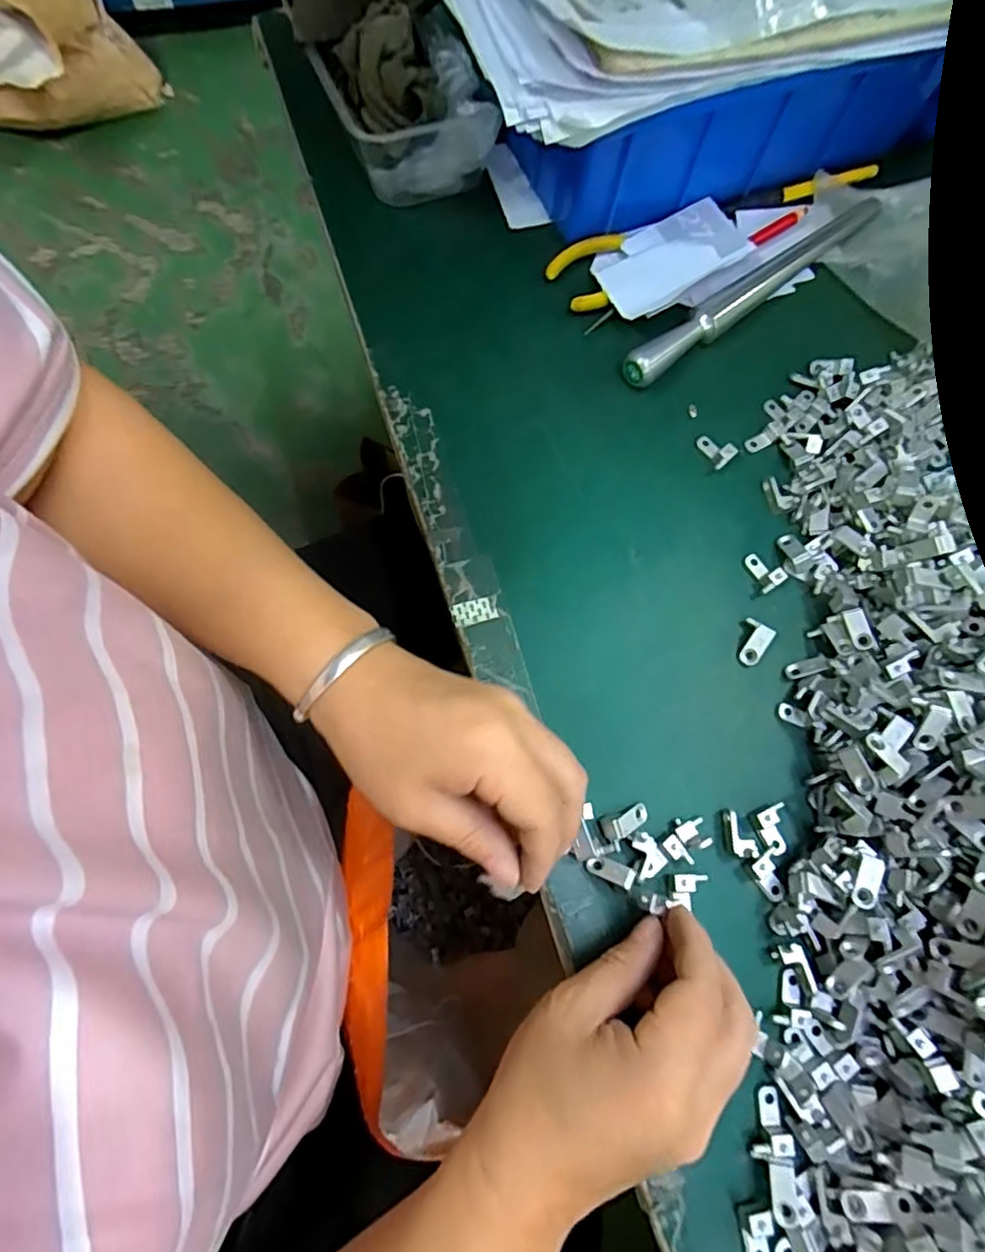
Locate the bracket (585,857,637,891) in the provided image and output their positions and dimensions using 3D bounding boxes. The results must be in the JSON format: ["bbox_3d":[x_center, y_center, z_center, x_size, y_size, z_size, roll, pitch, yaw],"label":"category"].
[{"bbox_3d":[0.057,0.118,0.294,0.023,0.005,0.009,14,72,24],"label":"bracket"}]

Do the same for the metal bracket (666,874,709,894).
[{"bbox_3d":[0.095,0.124,0.295,0.018,0.009,0.008,0,73,-2],"label":"metal bracket"}]

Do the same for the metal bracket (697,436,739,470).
[{"bbox_3d":[0.133,-0.106,0.363,0.014,0.011,0.023,-31,77,-10],"label":"metal bracket"}]

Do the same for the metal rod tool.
[{"bbox_3d":[0.172,-0.219,0.388,0.228,0.015,0.019,-37,79,-13],"label":"metal rod tool"}]

